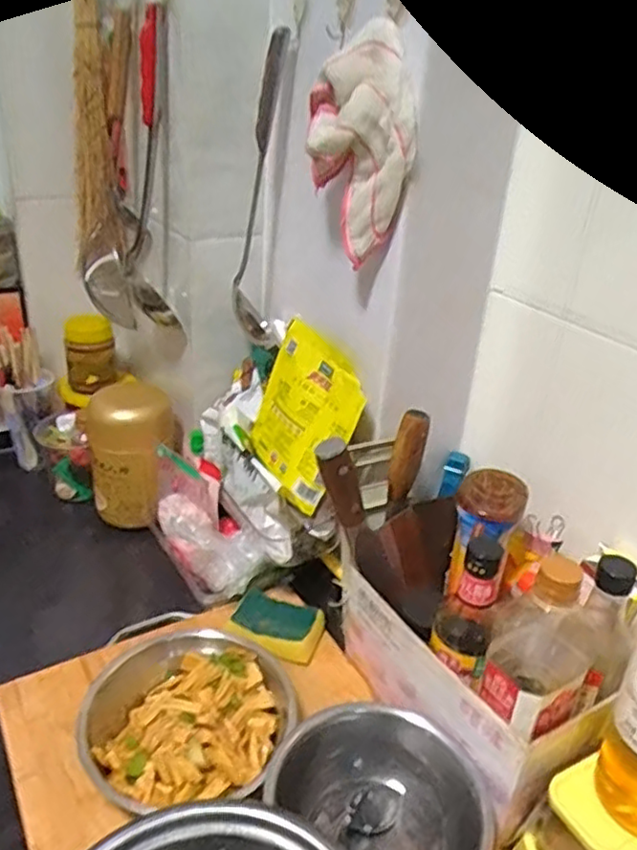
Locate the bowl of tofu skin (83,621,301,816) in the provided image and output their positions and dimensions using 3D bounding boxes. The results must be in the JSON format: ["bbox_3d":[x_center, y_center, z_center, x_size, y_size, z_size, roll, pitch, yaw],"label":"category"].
[{"bbox_3d":[-0.121,0.275,0.628,0.185,0.060,0.182,3,28,-1],"label":"bowl of tofu skin"}]

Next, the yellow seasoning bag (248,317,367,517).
[{"bbox_3d":[-0.017,-0.010,0.742,0.014,0.163,0.136,-2,39,-47],"label":"yellow seasoning bag"}]

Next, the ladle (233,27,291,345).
[{"bbox_3d":[-0.069,-0.264,0.784,0.059,0.340,0.054,1,28,-5],"label":"ladle"}]

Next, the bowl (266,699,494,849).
[{"bbox_3d":[0.059,0.321,0.559,0.140,0.082,0.178,-16,34,-32],"label":"bowl"}]

